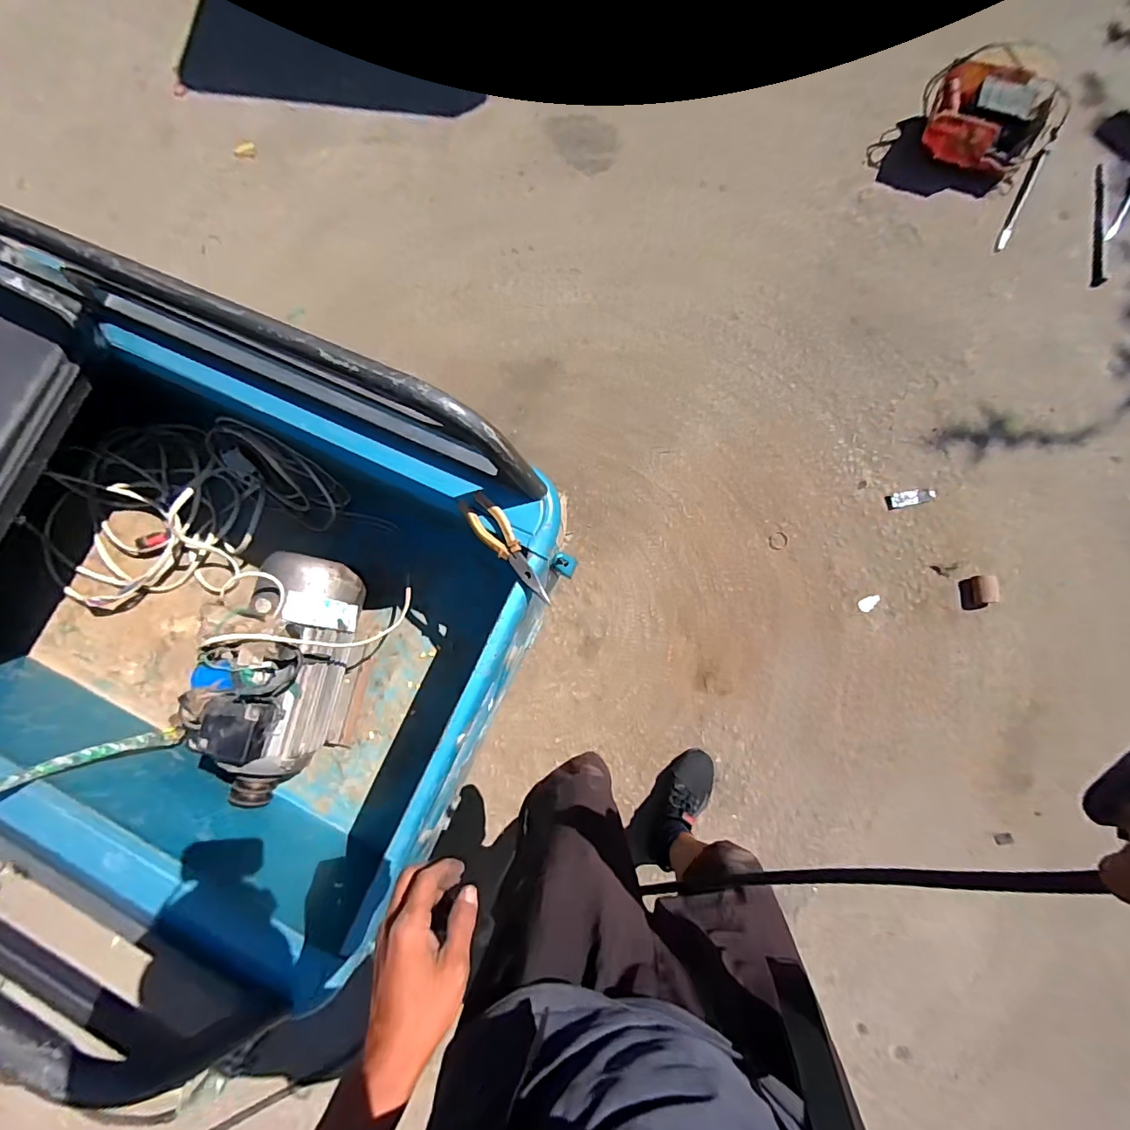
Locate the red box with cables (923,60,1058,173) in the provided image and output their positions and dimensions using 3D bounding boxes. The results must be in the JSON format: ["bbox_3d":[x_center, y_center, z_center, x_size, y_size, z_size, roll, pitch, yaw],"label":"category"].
[{"bbox_3d":[0.938,-1.001,1.121,0.241,0.130,0.141,34,86,8],"label":"red box with cables"}]

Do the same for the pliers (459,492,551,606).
[{"bbox_3d":[-0.082,-0.023,0.688,0.044,0.018,0.182,-34,81,-1],"label":"pliers"}]

